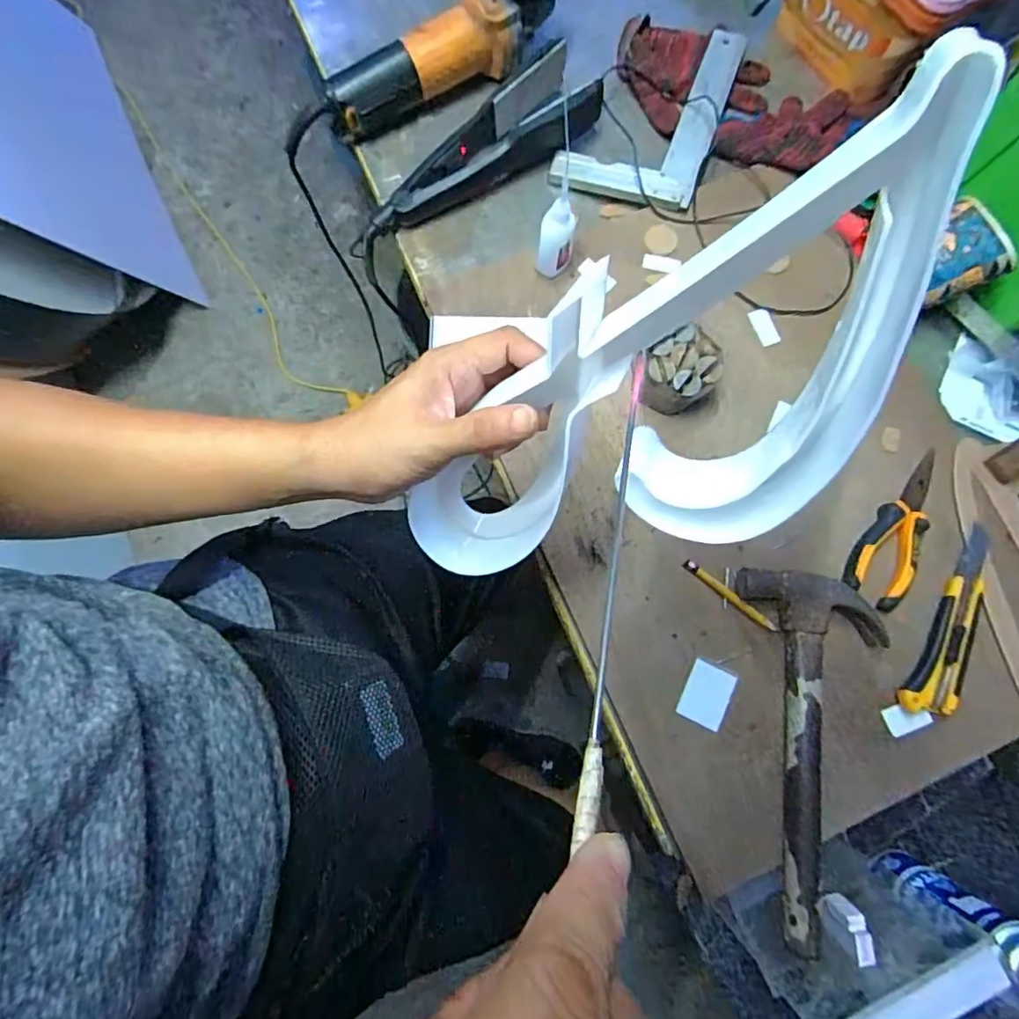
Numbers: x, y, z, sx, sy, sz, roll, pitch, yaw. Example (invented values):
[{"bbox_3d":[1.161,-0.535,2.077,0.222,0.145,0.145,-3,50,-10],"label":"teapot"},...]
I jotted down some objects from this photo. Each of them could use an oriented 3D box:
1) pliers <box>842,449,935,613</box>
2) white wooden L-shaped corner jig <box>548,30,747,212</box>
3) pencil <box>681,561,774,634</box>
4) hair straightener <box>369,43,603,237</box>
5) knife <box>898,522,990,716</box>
[{"bbox_3d":[0.352,0.013,0.514,0.056,0.013,0.154,27,80,5],"label":"pliers"},{"bbox_3d":[0.160,-0.447,0.611,0.144,0.021,0.269,21,79,4],"label":"white wooden L-shaped corner jig"},{"bbox_3d":[0.197,0.076,0.504,0.094,0.009,0.010,38,79,7],"label":"pencil"},{"bbox_3d":[-0.030,-0.369,0.579,0.267,0.043,0.076,-37,81,-7],"label":"hair straightener"},{"bbox_3d":[0.393,0.099,0.498,0.038,0.012,0.177,30,80,6],"label":"knife"}]

